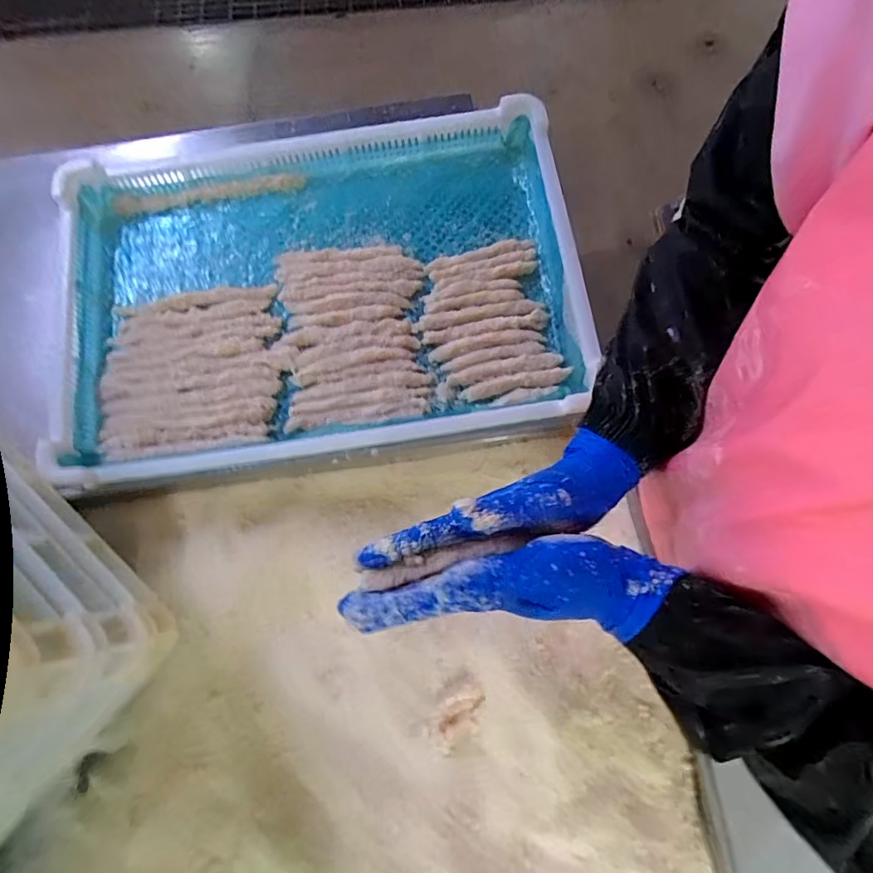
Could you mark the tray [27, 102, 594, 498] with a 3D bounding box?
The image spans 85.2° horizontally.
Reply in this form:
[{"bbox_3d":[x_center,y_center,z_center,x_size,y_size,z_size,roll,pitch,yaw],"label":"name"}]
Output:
[{"bbox_3d":[-0.136,-0.171,0.553,0.591,0.057,0.393,-8,77,0],"label":"tray"}]

